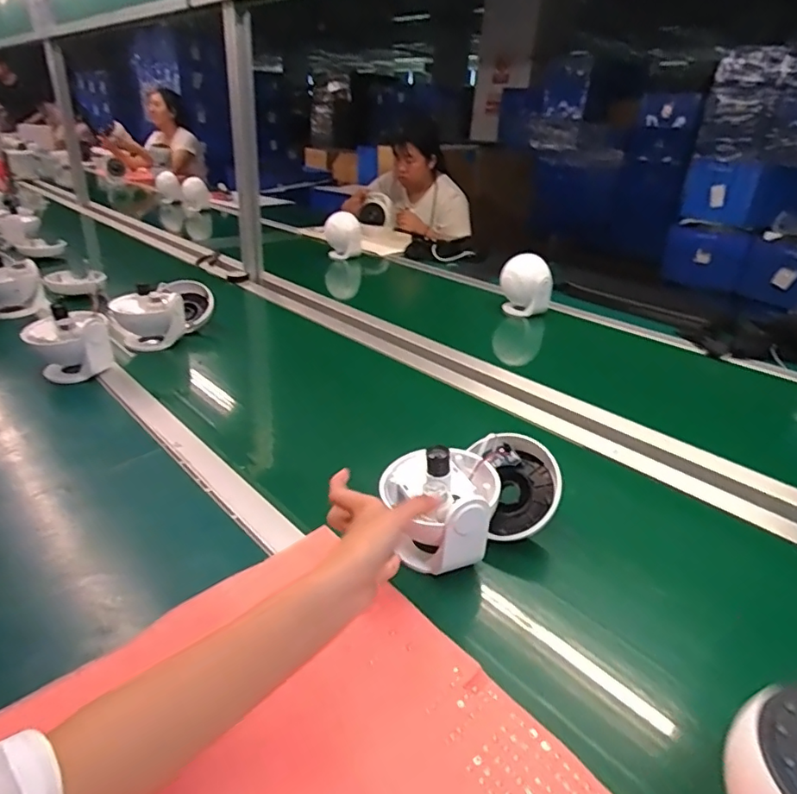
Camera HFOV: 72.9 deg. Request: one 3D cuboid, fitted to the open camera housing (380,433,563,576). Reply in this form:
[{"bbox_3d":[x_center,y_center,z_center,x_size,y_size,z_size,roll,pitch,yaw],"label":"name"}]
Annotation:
[{"bbox_3d":[0.084,0.097,0.559,0.176,0.101,0.114,-8,29,-19],"label":"open camera housing"}]

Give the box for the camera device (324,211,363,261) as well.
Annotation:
[{"bbox_3d":[-0.169,-0.499,1.665,0.117,0.136,0.133,5,27,-6],"label":"camera device"}]

